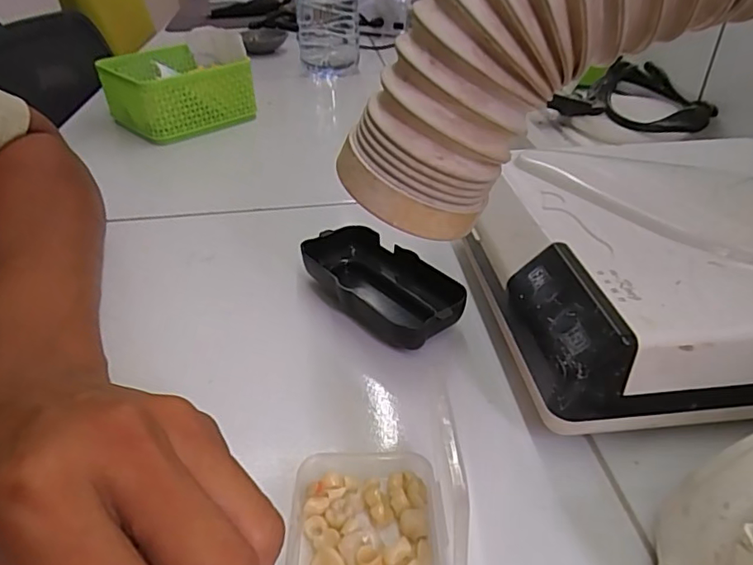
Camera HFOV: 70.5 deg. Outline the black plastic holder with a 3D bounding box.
[{"bbox_3d":[0.003,0.004,0.321,0.054,0.026,0.113,-23,41,-28],"label":"black plastic holder"}]

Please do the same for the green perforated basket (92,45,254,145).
[{"bbox_3d":[-0.228,-0.214,0.603,0.123,0.068,0.140,-29,45,-34],"label":"green perforated basket"}]

